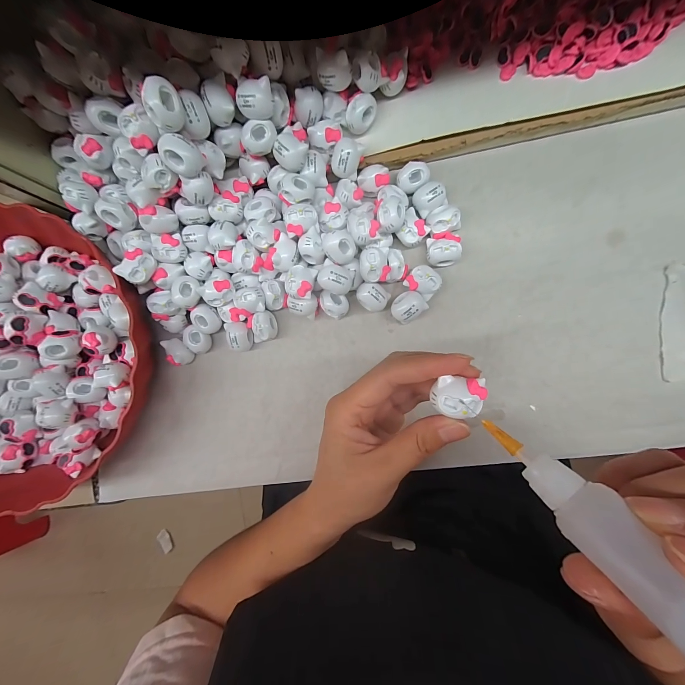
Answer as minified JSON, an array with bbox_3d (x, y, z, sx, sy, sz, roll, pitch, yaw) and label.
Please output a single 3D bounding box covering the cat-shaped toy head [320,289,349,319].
[{"bbox_3d":[-0.006,-0.029,0.236,0.022,0.024,0.019,9,89,9],"label":"cat-shaped toy head"}]

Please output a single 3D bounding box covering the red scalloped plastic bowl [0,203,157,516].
[{"bbox_3d":[-0.264,0.009,0.249,0.232,0.068,0.231,0,87,9],"label":"red scalloped plastic bowl"}]

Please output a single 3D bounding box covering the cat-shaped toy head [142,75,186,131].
[{"bbox_3d":[-0.104,-0.139,0.169,0.021,0.020,0.016,-40,81,4],"label":"cat-shaped toy head"}]

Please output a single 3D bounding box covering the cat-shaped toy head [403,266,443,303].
[{"bbox_3d":[0.063,-0.047,0.226,0.025,0.018,0.021,38,93,8],"label":"cat-shaped toy head"}]

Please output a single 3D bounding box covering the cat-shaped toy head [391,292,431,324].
[{"bbox_3d":[0.052,-0.028,0.229,0.026,0.019,0.022,-40,82,5],"label":"cat-shaped toy head"}]

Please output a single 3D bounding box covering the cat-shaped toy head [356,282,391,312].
[{"bbox_3d":[0.025,-0.036,0.232,0.021,0.022,0.024,-43,82,5],"label":"cat-shaped toy head"}]

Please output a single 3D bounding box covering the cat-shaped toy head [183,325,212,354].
[{"bbox_3d":[-0.126,-0.003,0.251,0.020,0.018,0.017,41,94,8],"label":"cat-shaped toy head"}]

